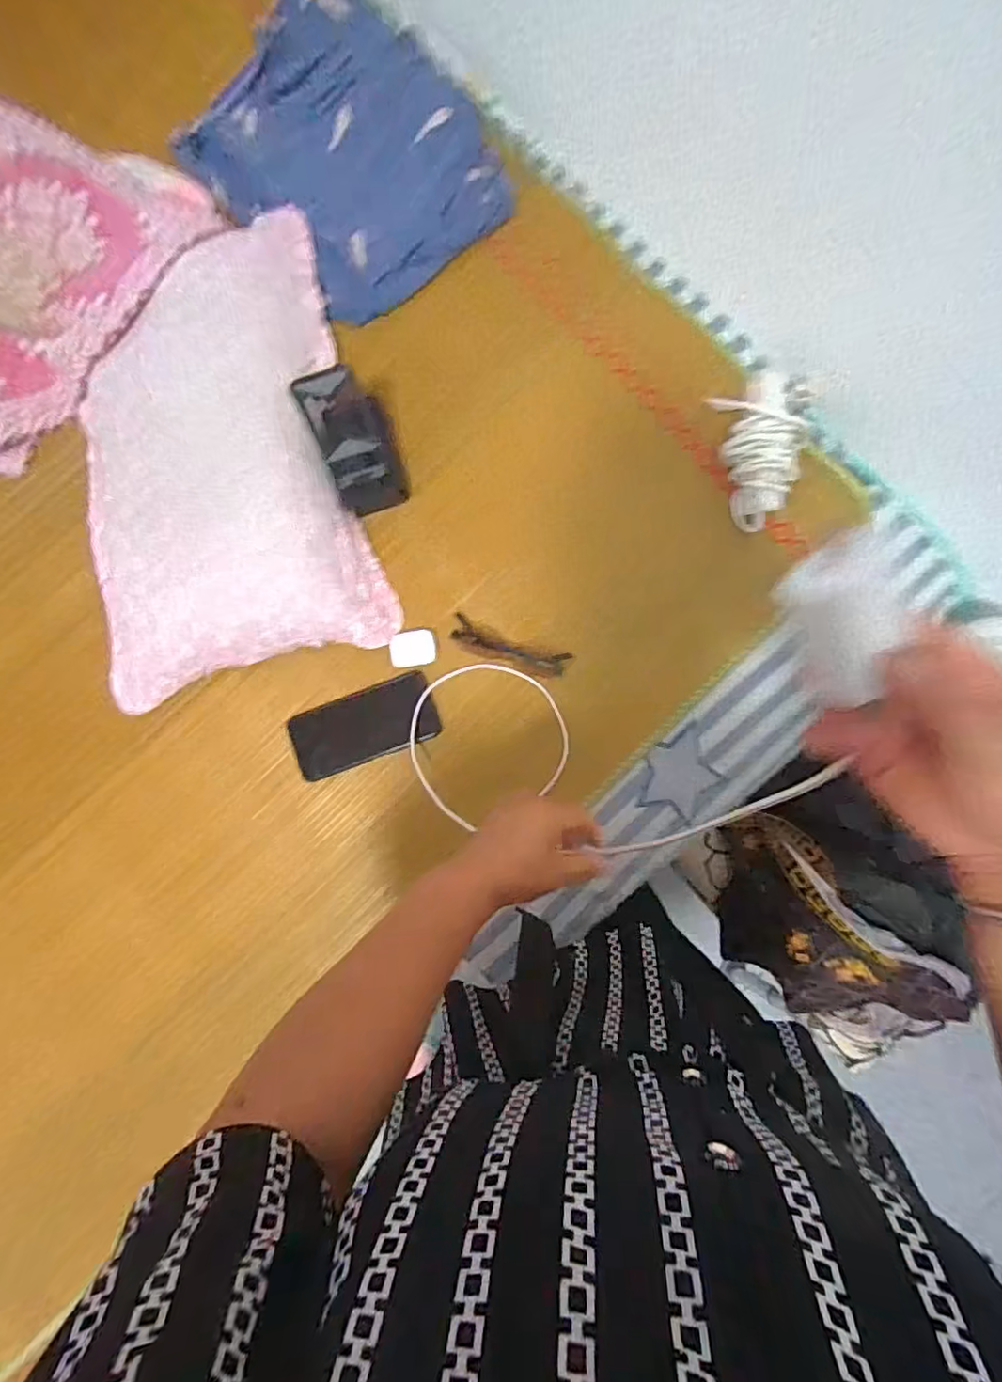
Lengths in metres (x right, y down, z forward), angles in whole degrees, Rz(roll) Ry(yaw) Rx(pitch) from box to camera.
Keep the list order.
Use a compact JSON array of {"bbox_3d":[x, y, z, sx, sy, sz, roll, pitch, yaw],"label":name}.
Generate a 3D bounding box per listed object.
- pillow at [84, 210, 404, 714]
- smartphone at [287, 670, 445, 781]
[{"bbox_3d":[-0.334,-0.273,0.669,0.328,0.079,0.518,-14,84,1],"label":"pillow"},{"bbox_3d":[-0.152,0.039,0.669,0.161,0.015,0.074,-20,84,0],"label":"smartphone"}]

